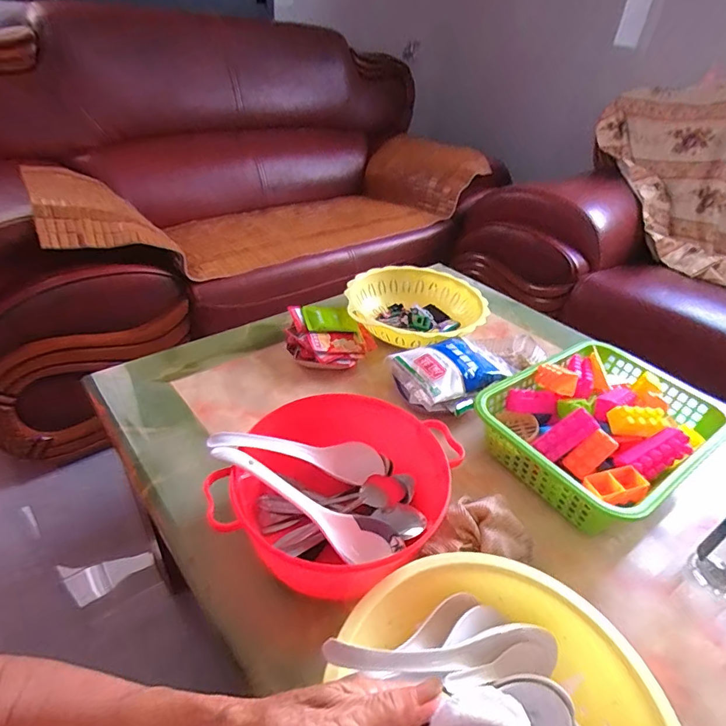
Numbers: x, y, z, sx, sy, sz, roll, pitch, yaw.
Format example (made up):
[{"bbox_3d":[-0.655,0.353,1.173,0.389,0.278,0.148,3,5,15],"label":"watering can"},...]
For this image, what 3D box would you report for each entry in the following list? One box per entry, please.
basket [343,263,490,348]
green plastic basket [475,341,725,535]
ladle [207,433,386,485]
[{"bbox_3d":[0.093,-0.096,0.825,0.236,0.059,0.245,0,37,-7],"label":"basket"},{"bbox_3d":[0.313,0.077,0.598,0.287,0.082,0.218,-20,43,-30],"label":"green plastic basket"},{"bbox_3d":[-0.064,0.099,0.500,0.203,0.024,0.046,17,28,-31],"label":"ladle"}]

